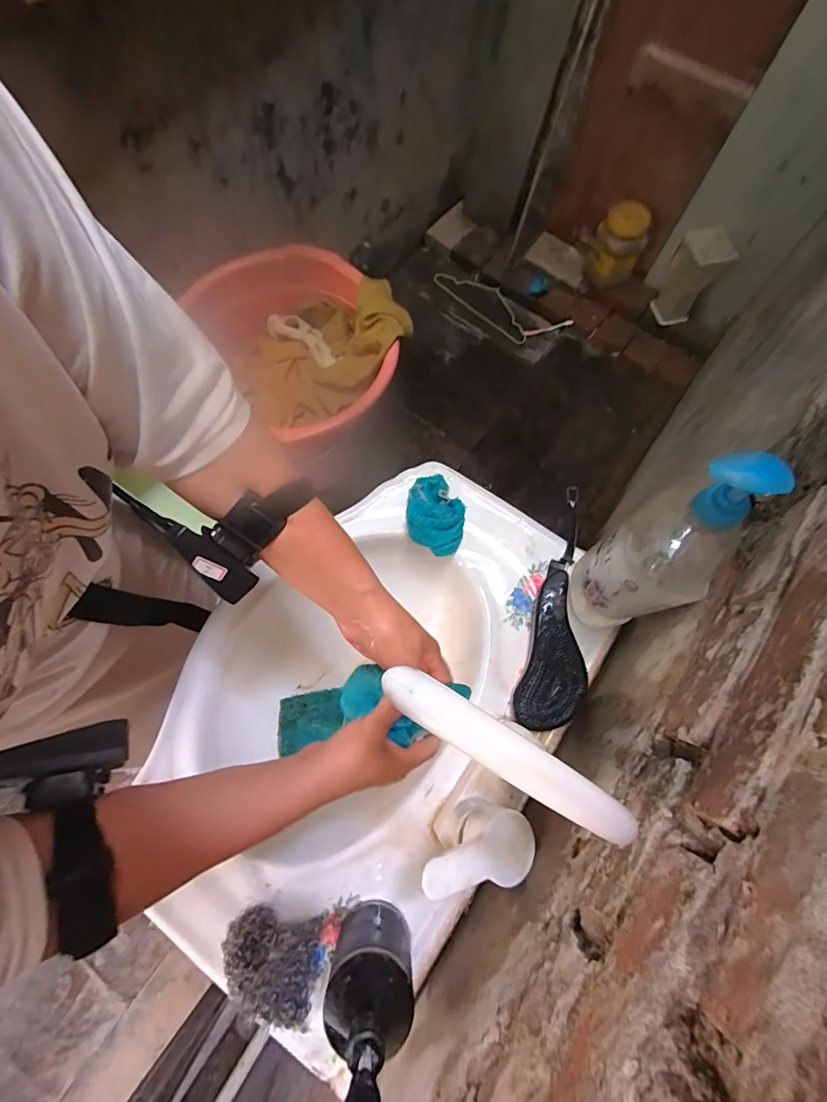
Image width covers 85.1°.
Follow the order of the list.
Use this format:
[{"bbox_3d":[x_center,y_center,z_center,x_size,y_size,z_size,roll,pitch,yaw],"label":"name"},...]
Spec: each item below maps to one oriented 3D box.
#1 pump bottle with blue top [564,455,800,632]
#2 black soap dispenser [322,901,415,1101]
[{"bbox_3d":[0.223,0.007,0.423,0.066,0.264,0.081,2,72,3],"label":"pump bottle with blue top"},{"bbox_3d":[-0.034,0.347,0.351,0.066,0.181,0.062,1,72,3],"label":"black soap dispenser"}]

